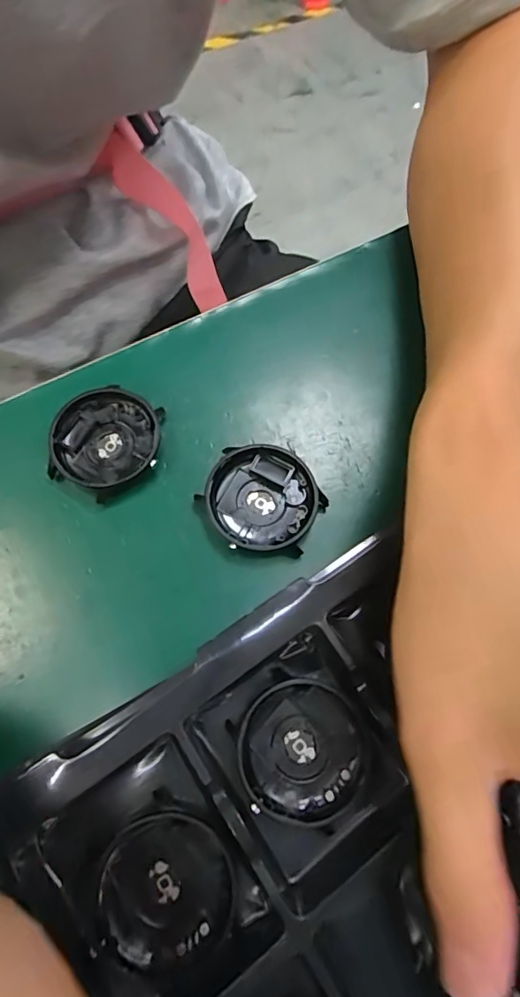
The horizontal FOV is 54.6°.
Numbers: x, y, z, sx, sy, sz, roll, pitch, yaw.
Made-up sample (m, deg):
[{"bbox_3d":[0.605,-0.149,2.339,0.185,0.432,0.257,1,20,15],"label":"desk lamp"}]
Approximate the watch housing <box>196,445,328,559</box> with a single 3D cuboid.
[{"bbox_3d":[0.001,0.001,0.208,0.048,0.011,0.043,28,73,7],"label":"watch housing"}]

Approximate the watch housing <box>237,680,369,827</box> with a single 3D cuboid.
[{"bbox_3d":[0.015,0.087,0.175,0.043,0.010,0.043,1,72,-2],"label":"watch housing"}]

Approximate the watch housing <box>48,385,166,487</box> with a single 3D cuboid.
[{"bbox_3d":[-0.065,-0.026,0.215,0.043,0.010,0.043,4,72,0],"label":"watch housing"}]

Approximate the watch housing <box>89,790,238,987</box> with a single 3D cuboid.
[{"bbox_3d":[-0.032,0.124,0.159,0.045,0.010,0.044,1,72,-2],"label":"watch housing"}]

